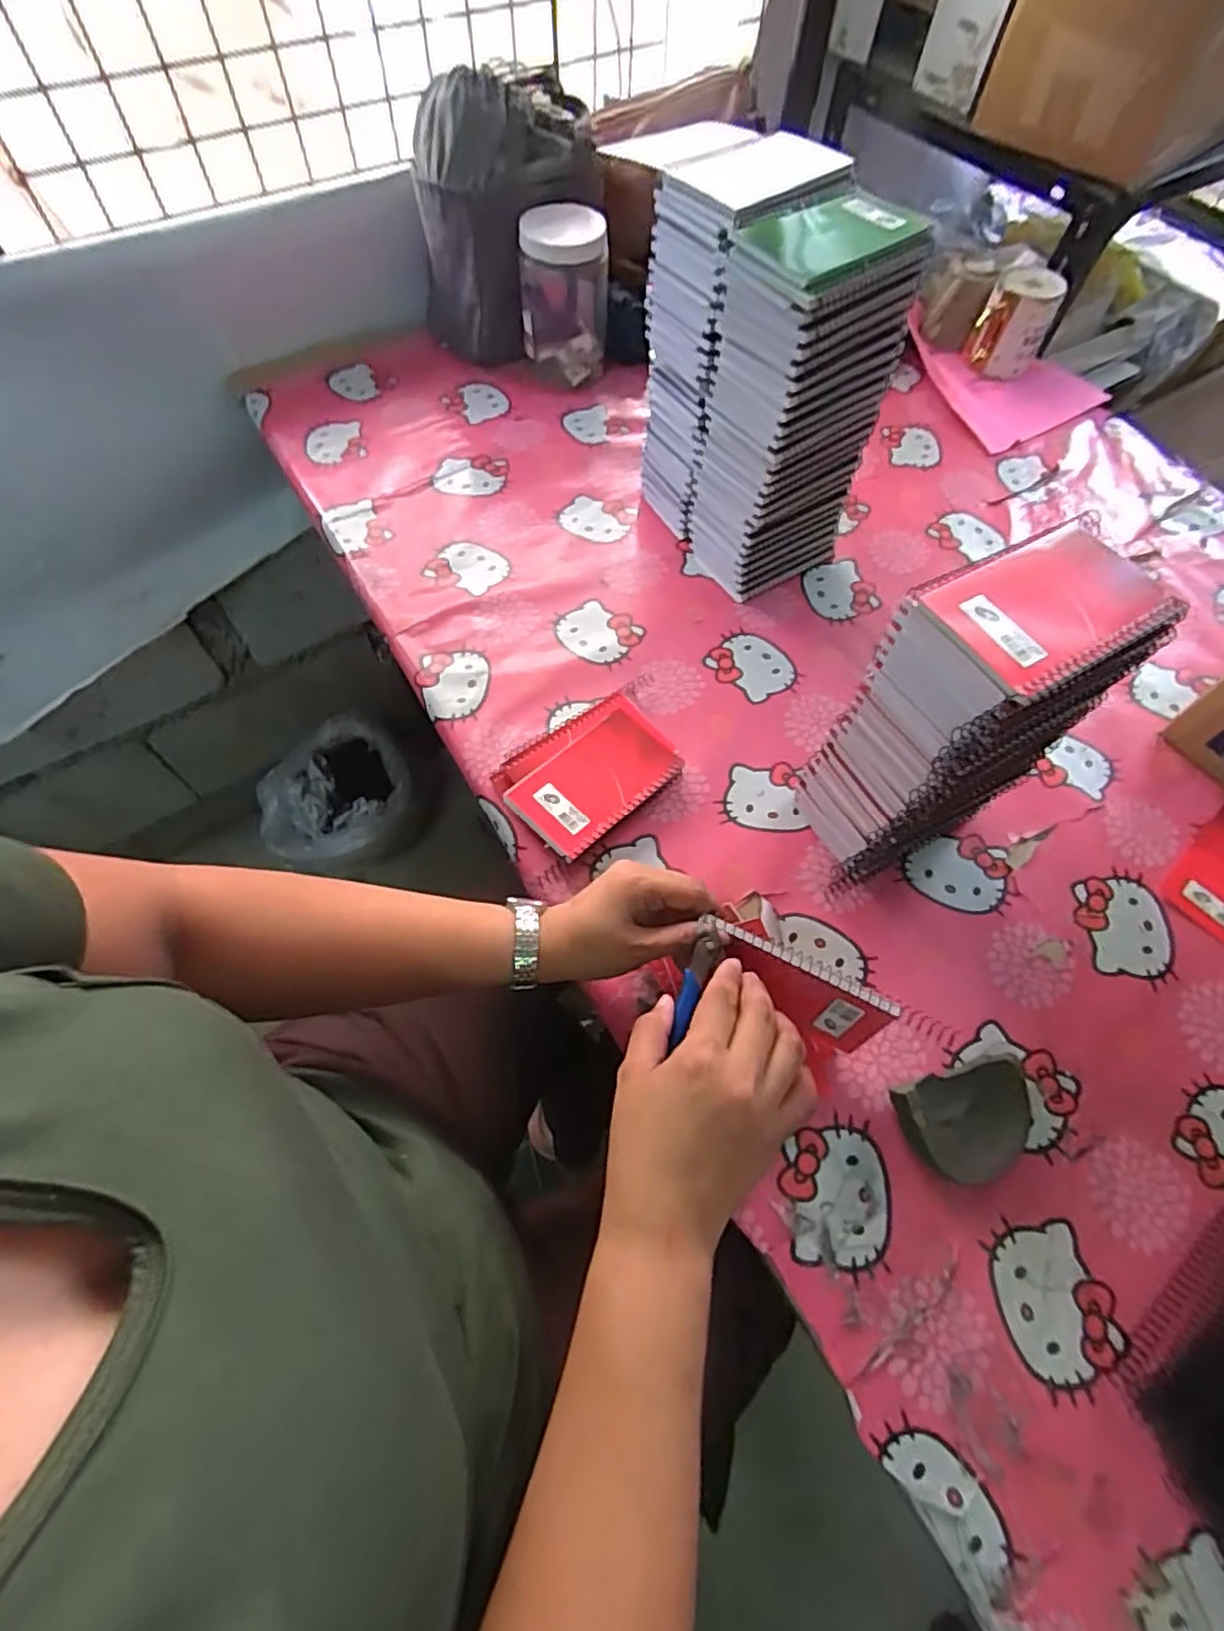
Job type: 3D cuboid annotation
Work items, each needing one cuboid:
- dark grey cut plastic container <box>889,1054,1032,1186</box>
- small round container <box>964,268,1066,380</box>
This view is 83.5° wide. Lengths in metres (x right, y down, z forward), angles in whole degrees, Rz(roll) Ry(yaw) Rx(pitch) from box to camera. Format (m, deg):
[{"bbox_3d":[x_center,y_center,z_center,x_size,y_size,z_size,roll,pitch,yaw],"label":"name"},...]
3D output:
[{"bbox_3d":[0.245,0.207,0.466,0.088,0.029,0.065,-18,64,-9],"label":"dark grey cut plastic container"},{"bbox_3d":[0.509,-0.620,0.869,0.082,0.100,0.082,0,63,0],"label":"small round container"}]

